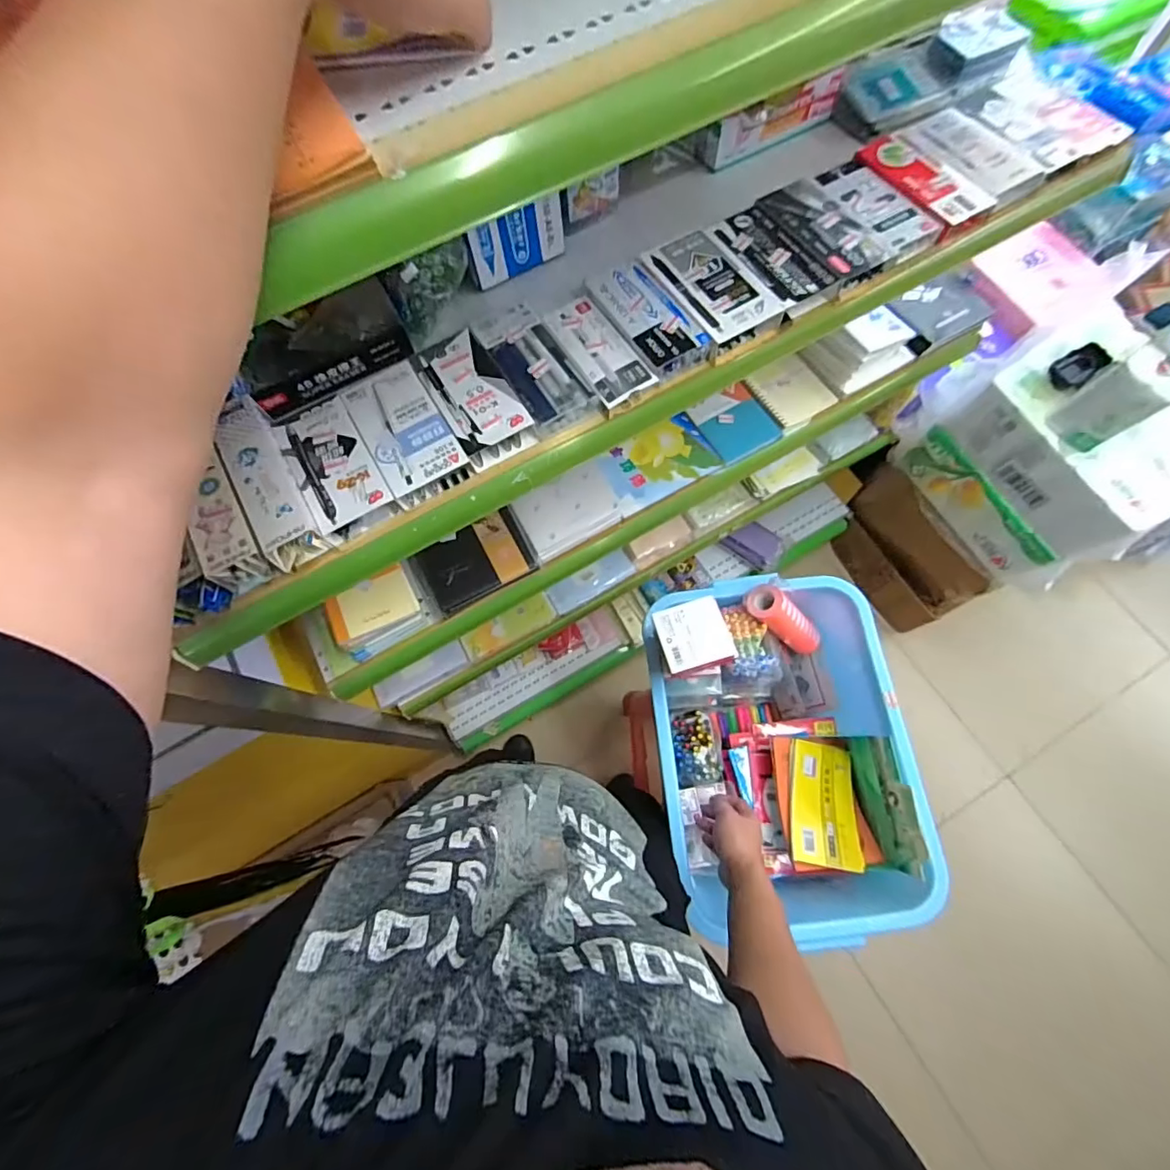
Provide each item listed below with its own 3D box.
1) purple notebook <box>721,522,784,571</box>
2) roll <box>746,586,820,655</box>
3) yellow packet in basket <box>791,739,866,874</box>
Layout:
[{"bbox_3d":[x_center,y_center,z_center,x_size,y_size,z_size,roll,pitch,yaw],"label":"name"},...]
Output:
[{"bbox_3d":[0.452,-0.111,1.399,0.099,0.017,0.150,-52,54,5],"label":"purple notebook"},{"bbox_3d":[0.326,0.064,0.840,0.049,0.224,0.051,-22,52,33],"label":"roll"},{"bbox_3d":[0.369,0.334,0.804,0.100,0.037,0.170,8,72,5],"label":"yellow packet in basket"}]

